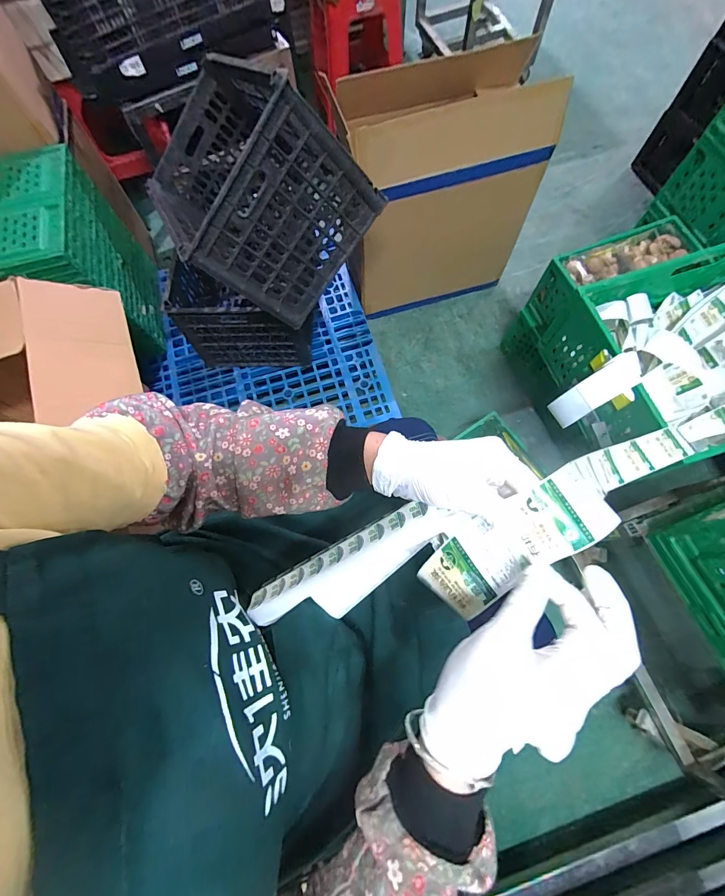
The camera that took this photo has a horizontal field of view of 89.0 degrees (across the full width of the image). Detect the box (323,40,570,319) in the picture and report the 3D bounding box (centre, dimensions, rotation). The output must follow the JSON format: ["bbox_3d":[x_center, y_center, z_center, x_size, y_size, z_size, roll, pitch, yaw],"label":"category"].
[{"bbox_3d":[0.236,-0.803,1.225,0.529,0.665,0.273,-11,72,-2],"label":"box"}]

